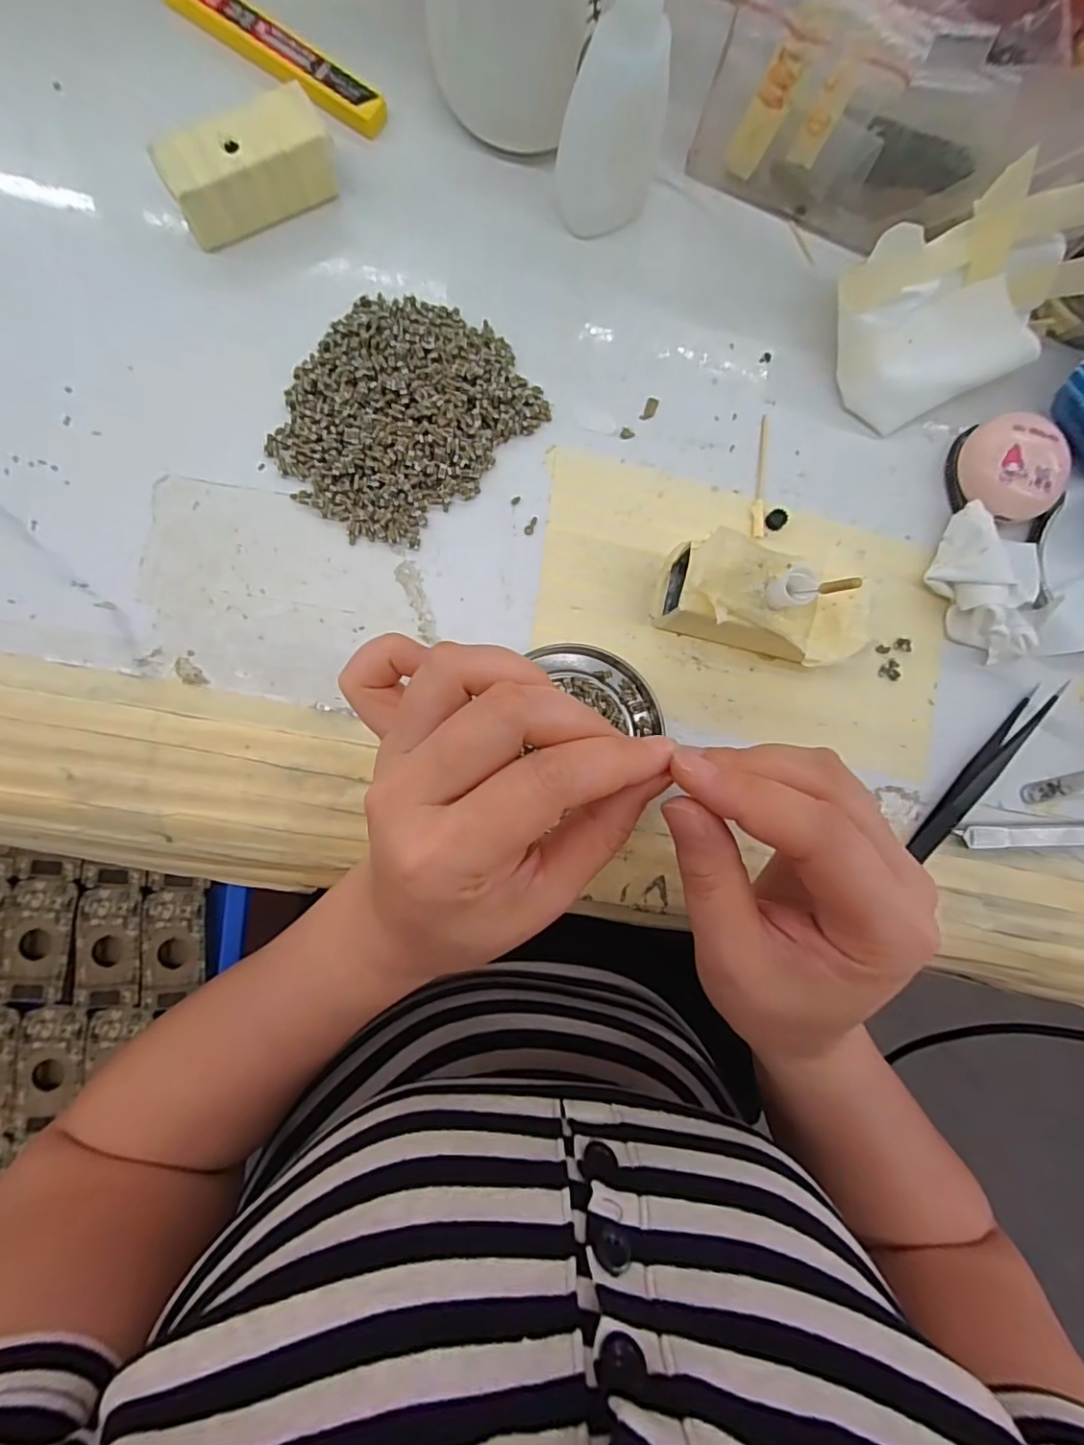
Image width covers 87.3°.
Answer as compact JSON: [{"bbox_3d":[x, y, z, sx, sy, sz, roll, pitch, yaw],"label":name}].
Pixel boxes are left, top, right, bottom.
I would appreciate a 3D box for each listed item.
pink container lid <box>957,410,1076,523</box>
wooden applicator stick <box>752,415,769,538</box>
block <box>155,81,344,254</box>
[{"bbox_3d":[0.219,-0.118,0.265,0.043,0.023,0.043,0,87,-6],"label":"pink container lid"},{"bbox_3d":[0.102,-0.115,0.264,0.006,0.004,0.059,5,87,-6],"label":"wooden applicator stick"},{"bbox_3d":[-0.118,-0.224,0.233,0.064,0.027,0.027,-32,91,-7],"label":"block"}]

